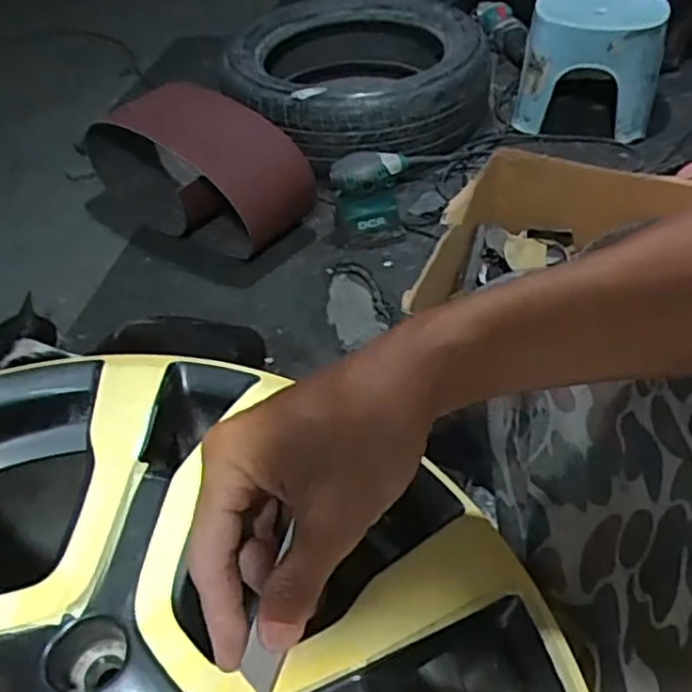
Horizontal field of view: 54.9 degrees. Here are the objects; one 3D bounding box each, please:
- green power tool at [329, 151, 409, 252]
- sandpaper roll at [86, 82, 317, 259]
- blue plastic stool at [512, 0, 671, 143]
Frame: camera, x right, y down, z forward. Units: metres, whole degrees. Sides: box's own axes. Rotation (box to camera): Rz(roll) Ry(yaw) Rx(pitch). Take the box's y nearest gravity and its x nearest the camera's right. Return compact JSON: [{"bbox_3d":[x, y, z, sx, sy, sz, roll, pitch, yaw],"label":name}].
[{"bbox_3d":[0.041,-0.239,1.087,0.123,0.128,0.093,-7,46,-1],"label":"green power tool"},{"bbox_3d":[-0.283,-0.320,1.118,0.443,0.232,0.160,23,53,25],"label":"sandpaper roll"},{"bbox_3d":[0.465,-0.544,1.285,0.247,0.223,0.213,7,48,12],"label":"blue plastic stool"}]

